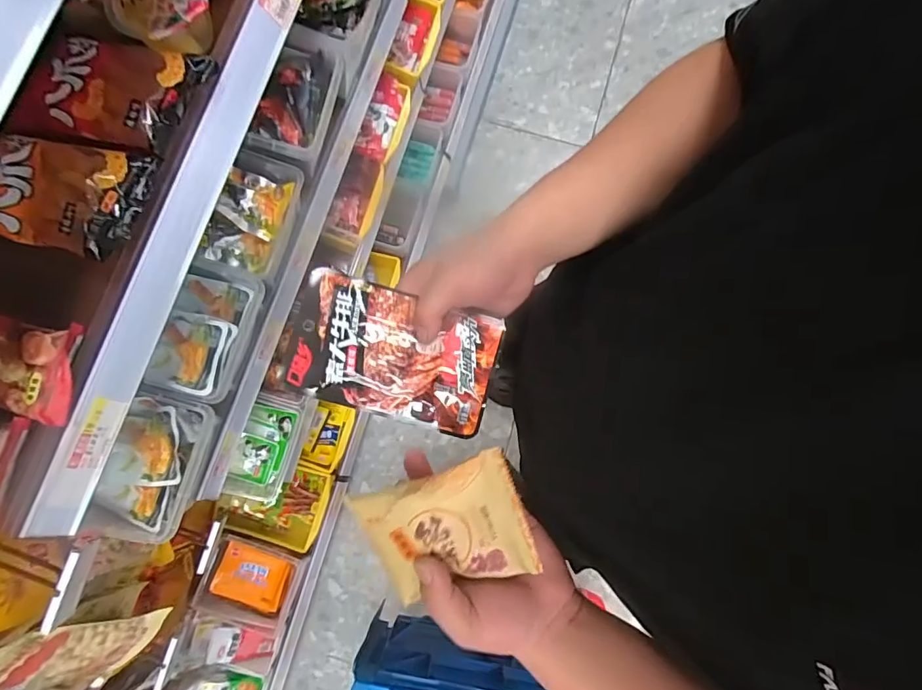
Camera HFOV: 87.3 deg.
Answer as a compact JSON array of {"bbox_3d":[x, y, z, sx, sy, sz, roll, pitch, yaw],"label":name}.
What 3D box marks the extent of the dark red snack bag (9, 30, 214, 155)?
[{"bbox_3d":[-0.321,-0.234,0.451,0.161,0.041,0.102,9,79,2],"label":"dark red snack bag"}]

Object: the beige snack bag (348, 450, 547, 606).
[{"bbox_3d":[-0.010,0.116,0.316,0.099,0.030,0.078,-20,99,-4],"label":"beige snack bag"}]

